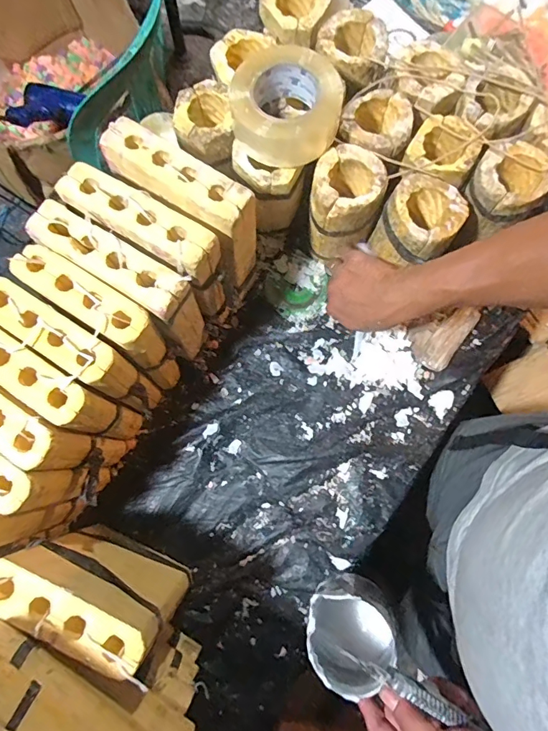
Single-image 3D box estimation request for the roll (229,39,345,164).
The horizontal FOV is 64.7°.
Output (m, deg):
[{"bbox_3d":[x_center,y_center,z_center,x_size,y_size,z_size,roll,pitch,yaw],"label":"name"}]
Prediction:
[{"bbox_3d":[0.015,-0.308,0.515,0.121,0.057,0.120,0,77,1],"label":"roll"}]

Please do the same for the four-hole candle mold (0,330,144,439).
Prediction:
[{"bbox_3d":[-0.254,0.021,0.506,0.160,0.171,0.050,33,80,8],"label":"four-hole candle mold"}]

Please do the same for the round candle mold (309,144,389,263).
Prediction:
[{"bbox_3d":[0.093,-0.210,0.579,0.085,0.126,0.089,0,77,1],"label":"round candle mold"}]

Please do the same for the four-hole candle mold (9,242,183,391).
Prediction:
[{"bbox_3d":[-0.196,-0.051,0.537,0.160,0.194,0.056,37,80,9],"label":"four-hole candle mold"}]

